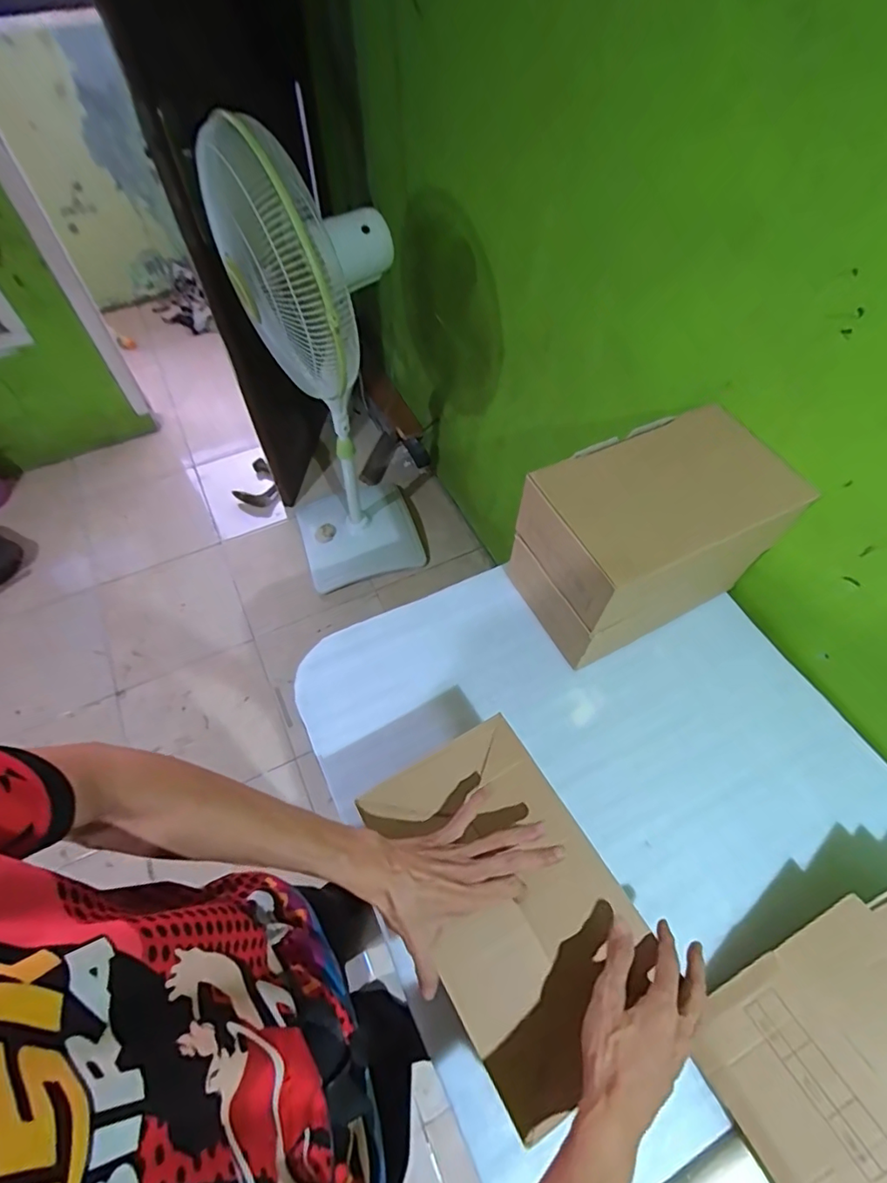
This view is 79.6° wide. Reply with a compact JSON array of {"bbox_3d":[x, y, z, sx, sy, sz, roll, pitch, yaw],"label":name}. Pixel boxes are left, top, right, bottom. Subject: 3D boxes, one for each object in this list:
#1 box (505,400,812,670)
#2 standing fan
[{"bbox_3d":[0.282,-0.074,0.768,0.320,0.227,0.201,-24,62,-14],"label":"box"},{"bbox_3d":[-0.259,-0.442,1.356,0.391,1.223,0.603,-18,60,-11],"label":"standing fan"}]

